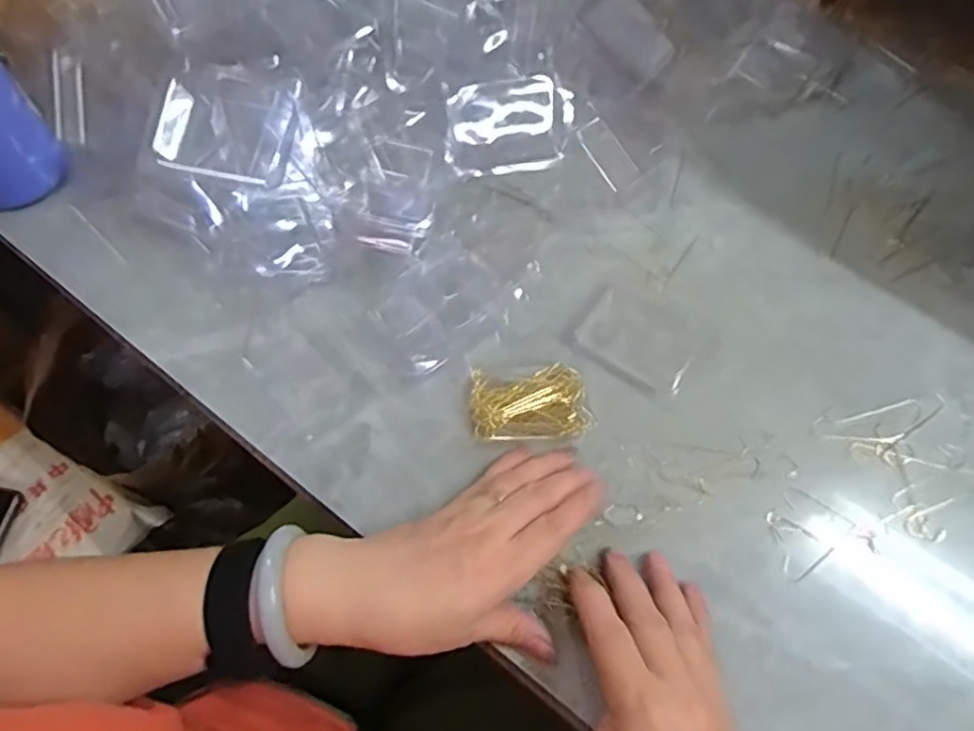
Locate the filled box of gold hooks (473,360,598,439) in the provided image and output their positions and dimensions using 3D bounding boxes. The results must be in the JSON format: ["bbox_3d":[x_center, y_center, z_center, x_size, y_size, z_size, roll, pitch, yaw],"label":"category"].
[{"bbox_3d":[0.026,0.024,0.424,0.071,0.014,0.047,-4,66,-4],"label":"filled box of gold hooks"}]

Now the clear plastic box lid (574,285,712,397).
[{"bbox_3d":[0.104,-0.020,0.452,0.076,0.009,0.058,33,68,12],"label":"clear plastic box lid"}]

